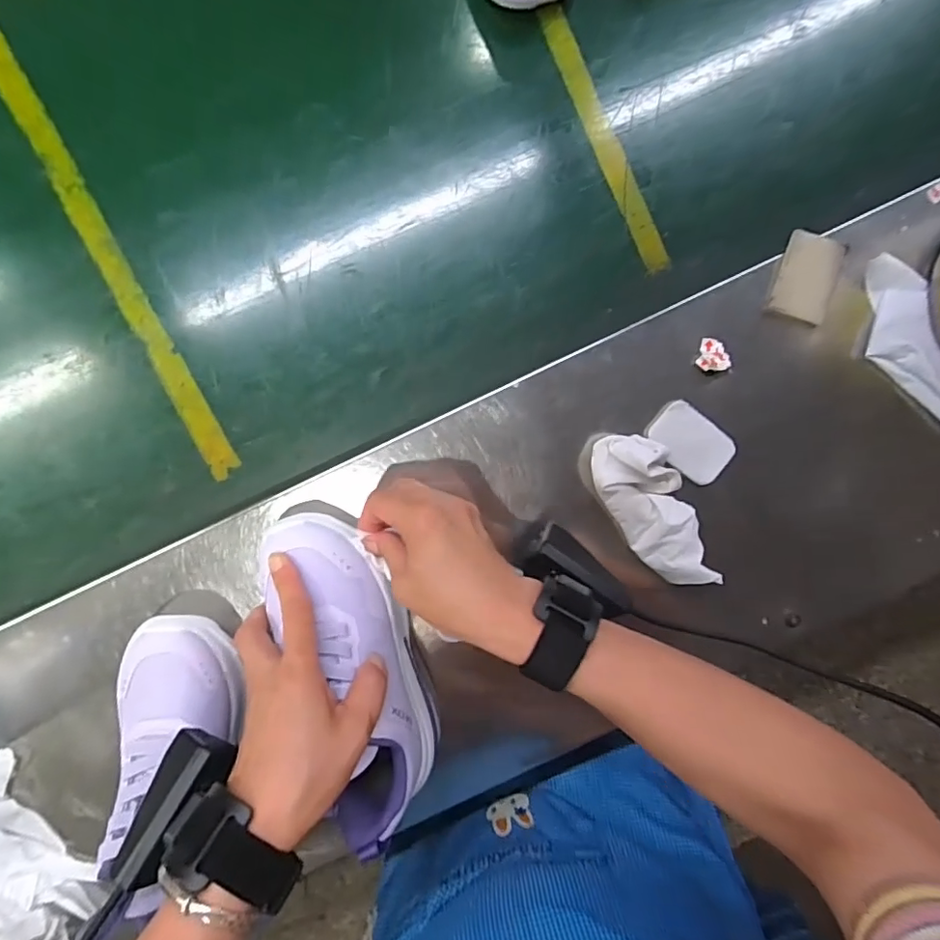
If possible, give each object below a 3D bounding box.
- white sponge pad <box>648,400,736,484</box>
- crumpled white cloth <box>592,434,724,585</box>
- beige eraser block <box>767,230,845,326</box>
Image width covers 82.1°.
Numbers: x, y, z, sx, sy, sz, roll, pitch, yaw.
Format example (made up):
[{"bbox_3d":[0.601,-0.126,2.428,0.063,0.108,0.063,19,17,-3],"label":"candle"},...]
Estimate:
[{"bbox_3d":[0.157,-0.019,0.386,0.061,0.012,0.039,36,93,-7],"label":"white sponge pad"},{"bbox_3d":[0.126,0.028,0.370,0.051,0.036,0.115,-30,98,0],"label":"crumpled white cloth"},{"bbox_3d":[0.232,-0.132,0.372,0.039,0.012,0.055,12,96,-5],"label":"beige eraser block"}]

